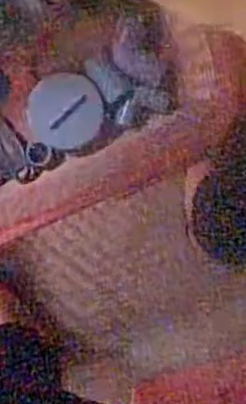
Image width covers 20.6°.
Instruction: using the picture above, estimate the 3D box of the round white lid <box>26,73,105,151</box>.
[{"bbox_3d":[-0.072,-0.113,0.854,0.094,0.004,0.095,-2,114,-4],"label":"round white lid"}]

